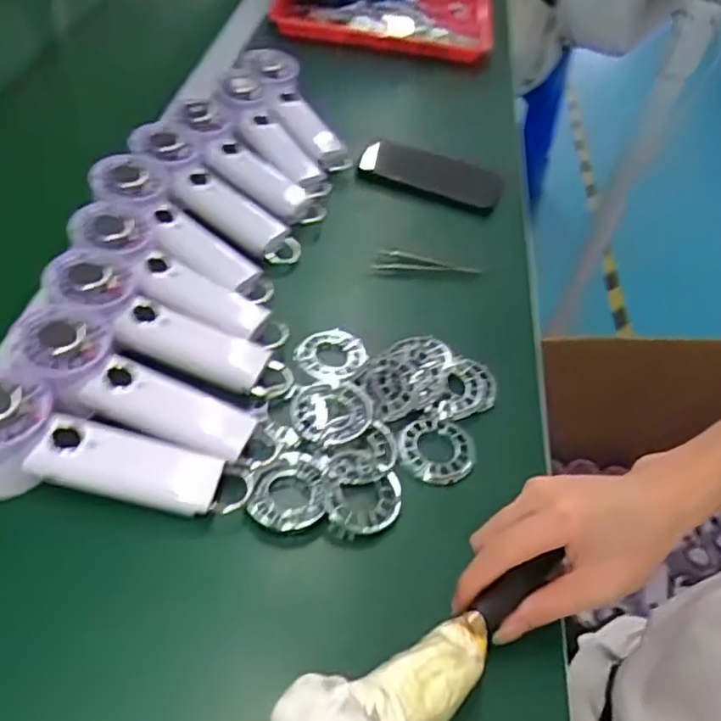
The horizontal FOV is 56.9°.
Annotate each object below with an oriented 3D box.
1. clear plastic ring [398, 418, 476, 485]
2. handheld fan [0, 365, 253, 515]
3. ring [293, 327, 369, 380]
[{"bbox_3d":[0.057,0.067,0.502,0.056,0.012,0.056,4,46,-4],"label":"clear plastic ring"},{"bbox_3d":[-0.175,0.064,0.444,0.191,0.059,0.061,18,45,-12],"label":"handheld fan"},{"bbox_3d":[-0.024,-0.006,0.559,0.059,0.013,0.053,2,46,-5],"label":"ring"}]

